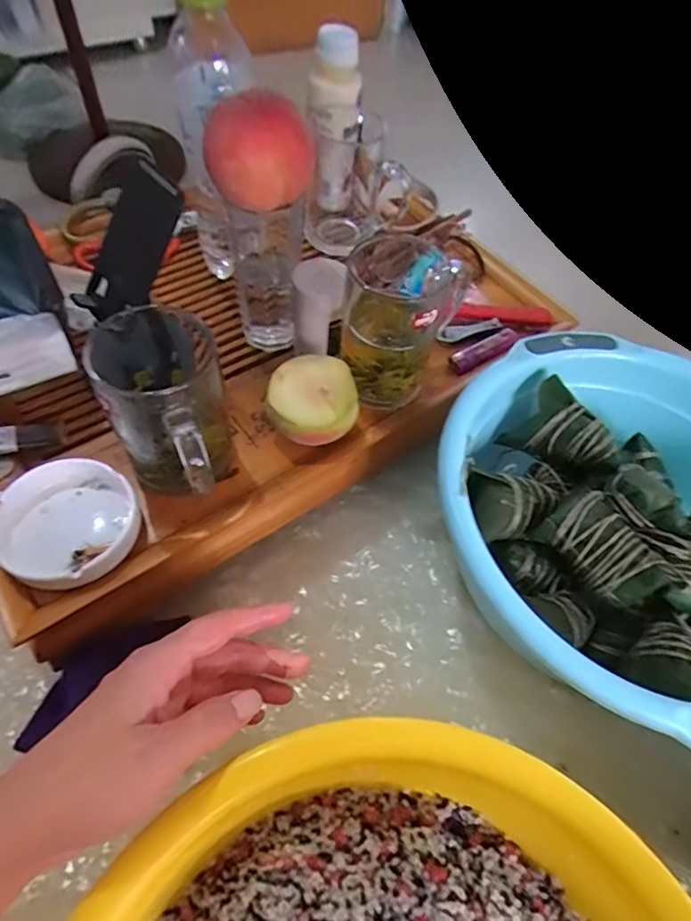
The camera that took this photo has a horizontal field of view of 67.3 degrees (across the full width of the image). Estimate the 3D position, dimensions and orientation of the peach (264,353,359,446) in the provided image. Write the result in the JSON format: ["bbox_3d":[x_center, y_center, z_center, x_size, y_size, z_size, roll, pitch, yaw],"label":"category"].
[{"bbox_3d":[-0.027,-0.042,0.403,0.066,0.048,0.060,-8,58,-10],"label":"peach"}]

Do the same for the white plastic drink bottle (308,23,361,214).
[{"bbox_3d":[-0.013,-0.331,0.519,0.046,0.156,0.046,5,56,-2],"label":"white plastic drink bottle"}]

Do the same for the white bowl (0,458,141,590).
[{"bbox_3d":[-0.186,0.048,0.356,0.085,0.046,0.085,2,56,-4],"label":"white bowl"}]

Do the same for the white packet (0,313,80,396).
[{"bbox_3d":[-0.241,-0.070,0.366,0.084,0.063,0.015,-22,61,-18],"label":"white packet"}]

